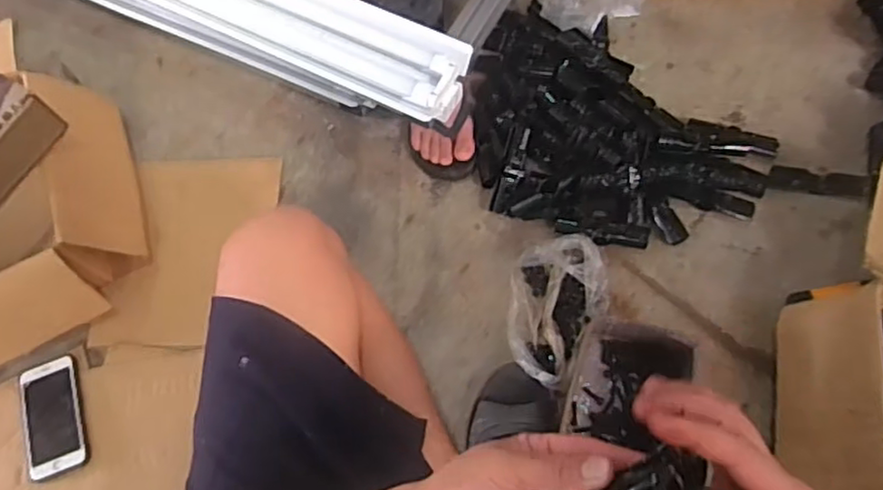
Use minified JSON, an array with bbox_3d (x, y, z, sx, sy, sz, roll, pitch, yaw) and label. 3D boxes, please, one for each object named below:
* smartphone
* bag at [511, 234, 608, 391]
[{"bbox_3d":[-0.525,0.231,0.887,0.077,0.013,0.151,-19,67,-3],"label":"smartphone"},{"bbox_3d":[0.152,0.086,0.865,0.126,0.065,0.203,11,69,9],"label":"bag"}]

